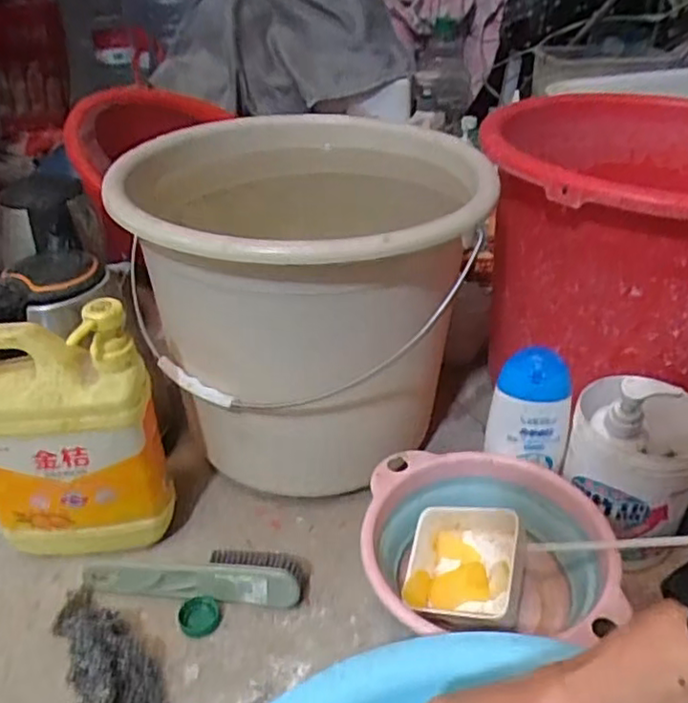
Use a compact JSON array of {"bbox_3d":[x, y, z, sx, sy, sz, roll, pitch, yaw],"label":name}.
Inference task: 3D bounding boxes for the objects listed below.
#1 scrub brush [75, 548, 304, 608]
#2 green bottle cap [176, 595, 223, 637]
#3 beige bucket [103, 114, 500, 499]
[{"bbox_3d":[-0.125,0.180,0.554,0.180,0.034,0.040,2,34,5],"label":"scrub brush"},{"bbox_3d":[-0.115,0.212,0.534,0.031,0.010,0.030,-1,34,1],"label":"green bottle cap"},{"bbox_3d":[-0.029,-0.078,0.656,0.314,0.265,0.326,-1,34,1],"label":"beige bucket"}]

